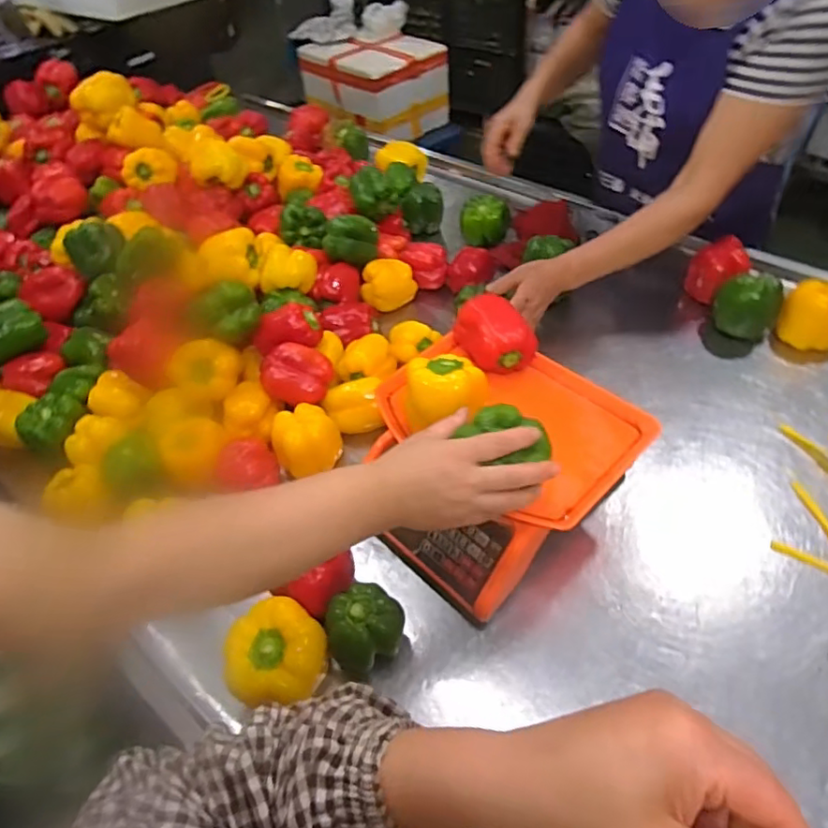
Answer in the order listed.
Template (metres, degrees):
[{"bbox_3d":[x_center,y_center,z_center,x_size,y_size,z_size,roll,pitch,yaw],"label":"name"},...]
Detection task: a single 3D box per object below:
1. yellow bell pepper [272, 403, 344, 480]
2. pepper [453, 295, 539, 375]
[{"bbox_3d":[-0.142,0.036,0.789,0.084,0.069,0.069,-28,53,-18],"label":"yellow bell pepper"},{"bbox_3d":[0.099,-0.098,0.726,0.072,0.069,0.091,-25,51,-16],"label":"pepper"}]

